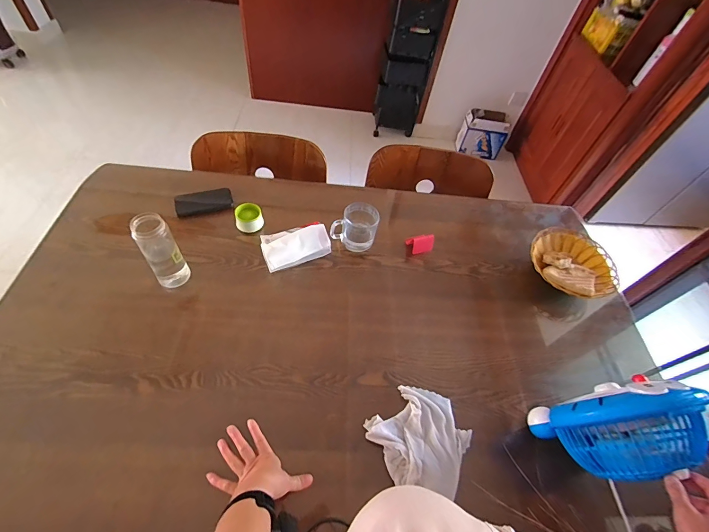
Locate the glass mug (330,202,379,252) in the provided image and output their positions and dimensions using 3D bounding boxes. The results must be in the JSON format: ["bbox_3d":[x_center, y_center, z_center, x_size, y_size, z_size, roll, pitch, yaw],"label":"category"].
[{"bbox_3d":[0.003,-0.101,0.897,0.106,0.103,0.079,10,57,10],"label":"glass mug"}]

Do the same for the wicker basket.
[{"bbox_3d":[0.575,0.000,0.917,0.212,0.070,0.207,14,57,13],"label":"wicker basket"}]

